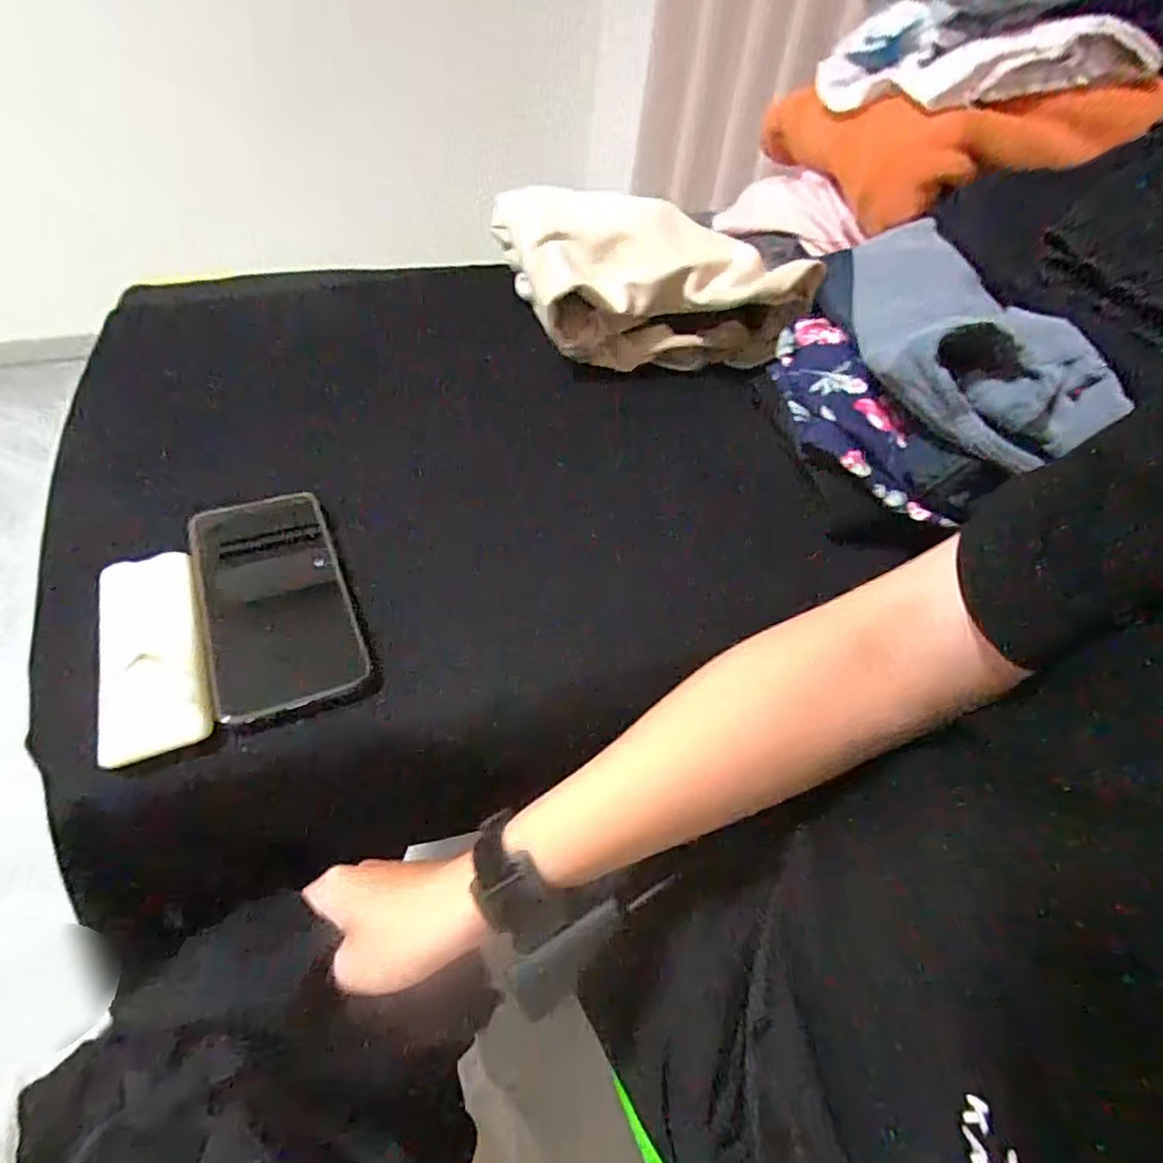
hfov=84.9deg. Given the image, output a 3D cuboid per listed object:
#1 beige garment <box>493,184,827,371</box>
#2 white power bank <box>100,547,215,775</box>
[{"bbox_3d":[0.055,-0.315,0.652,0.279,0.105,0.244,1,46,-8],"label":"beige garment"},{"bbox_3d":[-0.227,0.031,0.332,0.048,0.017,0.129,-16,51,-22],"label":"white power bank"}]

